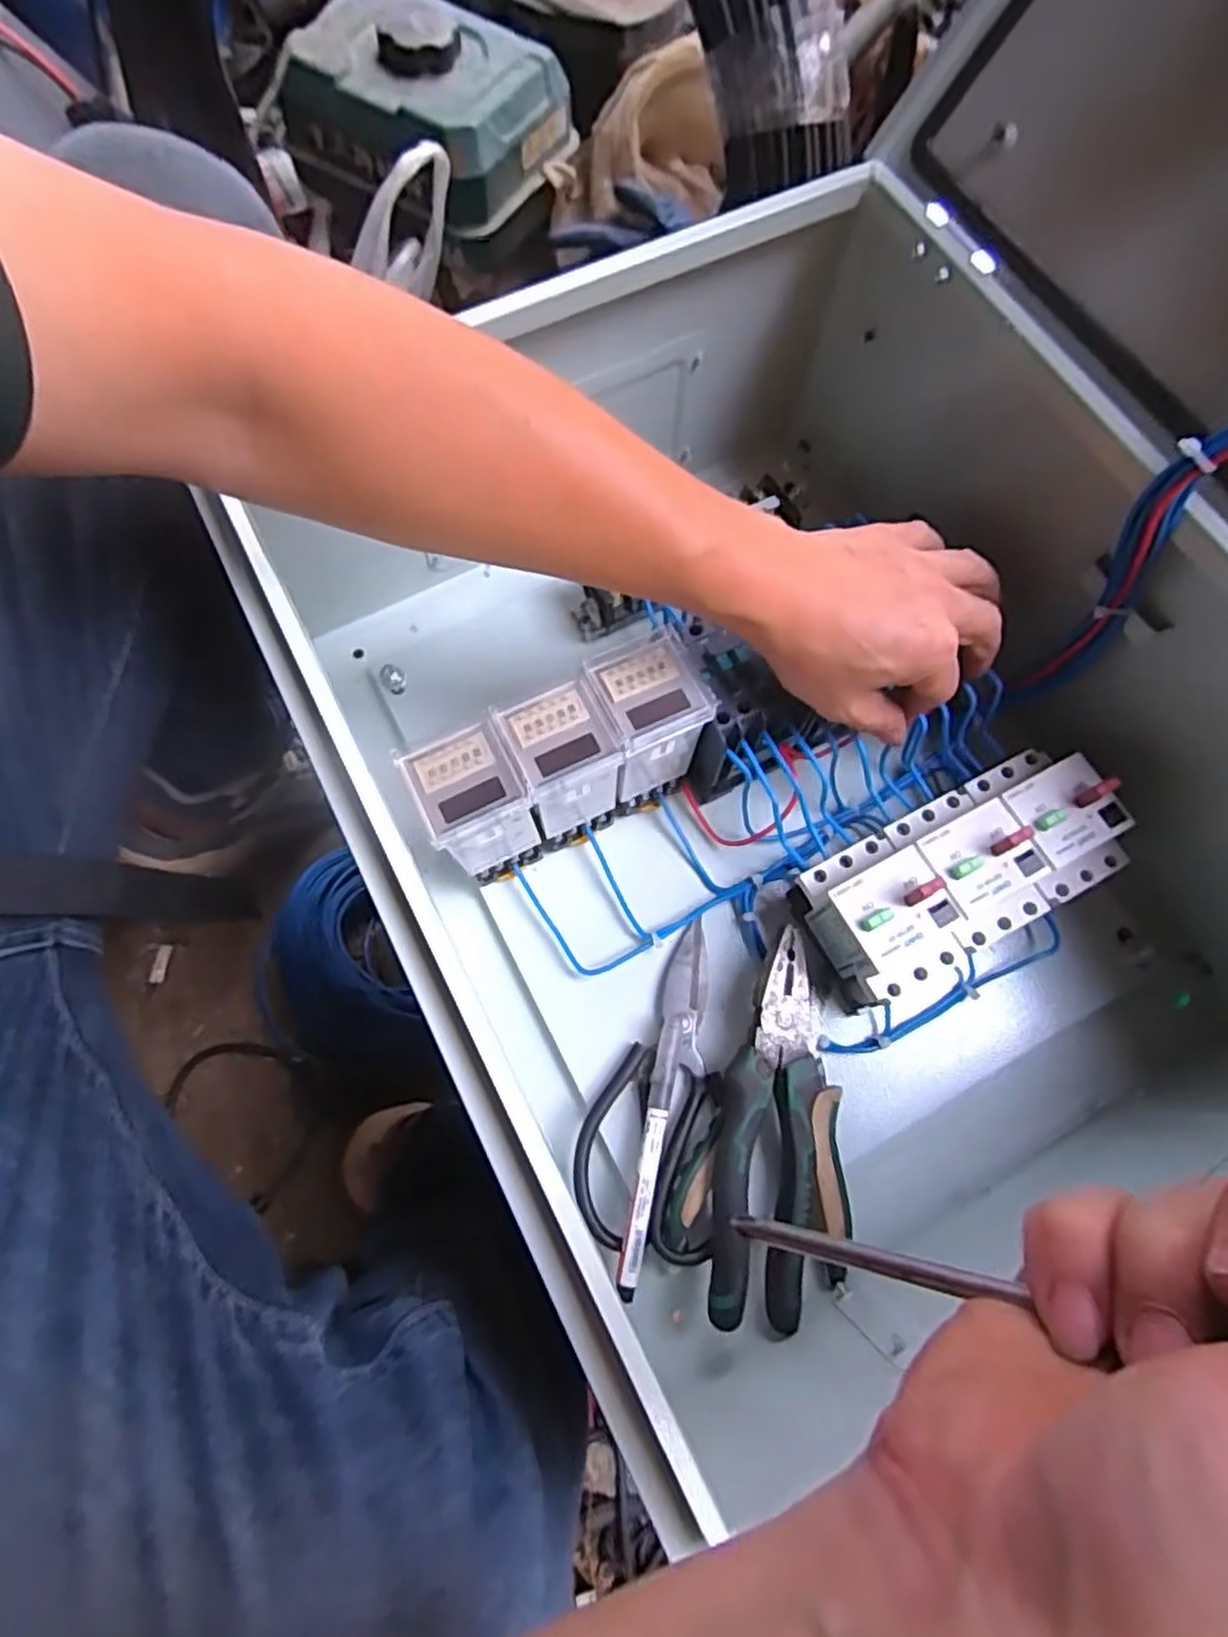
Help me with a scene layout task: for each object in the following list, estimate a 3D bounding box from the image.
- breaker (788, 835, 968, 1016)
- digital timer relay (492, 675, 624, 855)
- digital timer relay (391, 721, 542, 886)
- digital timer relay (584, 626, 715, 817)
[{"bbox_3d":[0.141,0.056,0.403,0.059,0.075,0.082,-28,75,-7],"label":"breaker"},{"bbox_3d":[-0.027,-0.023,0.421,0.051,0.112,0.051,-24,75,-6],"label":"digital timer relay"},{"bbox_3d":[-0.072,-0.004,0.413,0.051,0.114,0.052,-27,75,-7],"label":"digital timer relay"},{"bbox_3d":[0.020,-0.049,0.428,0.054,0.113,0.056,-19,74,-5],"label":"digital timer relay"}]

